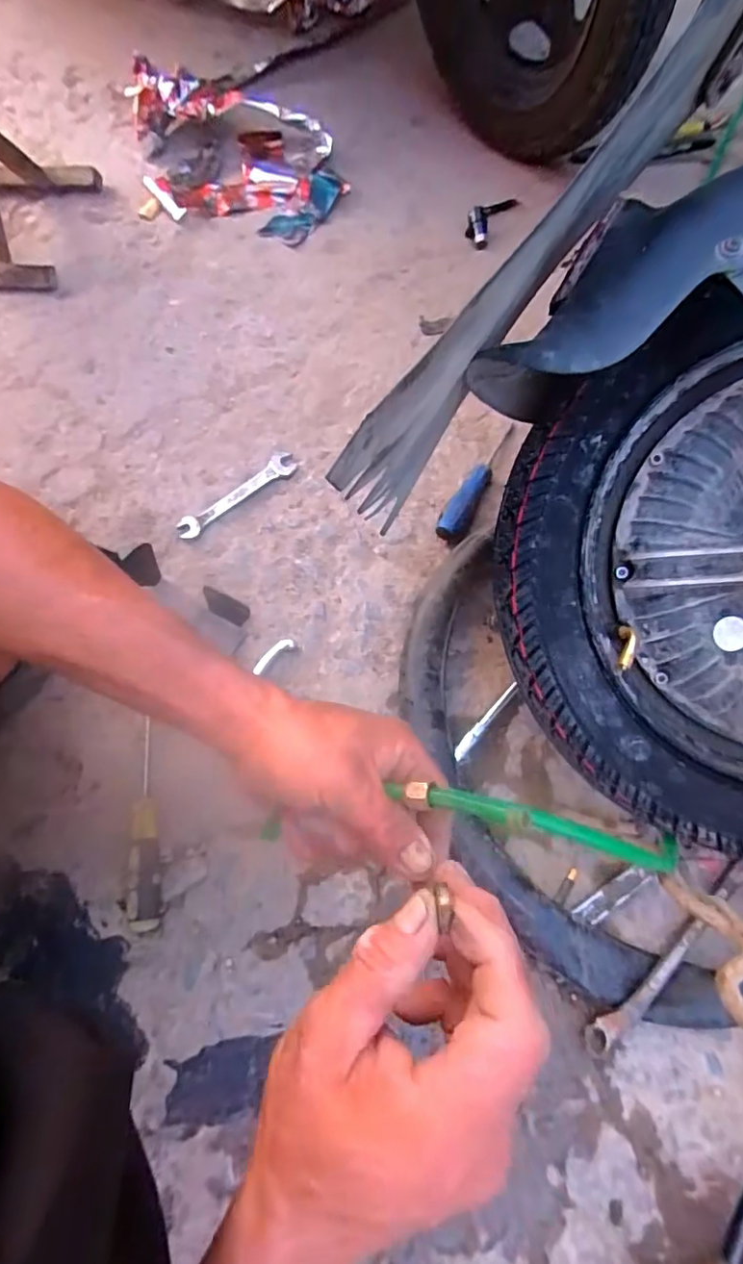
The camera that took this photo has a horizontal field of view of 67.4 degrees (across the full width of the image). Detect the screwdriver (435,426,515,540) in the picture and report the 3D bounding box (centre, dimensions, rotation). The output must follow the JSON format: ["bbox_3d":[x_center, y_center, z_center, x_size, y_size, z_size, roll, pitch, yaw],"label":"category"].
[{"bbox_3d":[0.119,-0.171,0.605,0.025,0.036,0.170,26,71,13],"label":"screwdriver"}]

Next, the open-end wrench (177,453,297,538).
[{"bbox_3d":[-0.151,-0.154,0.627,0.151,0.011,0.031,-41,71,-13],"label":"open-end wrench"}]

